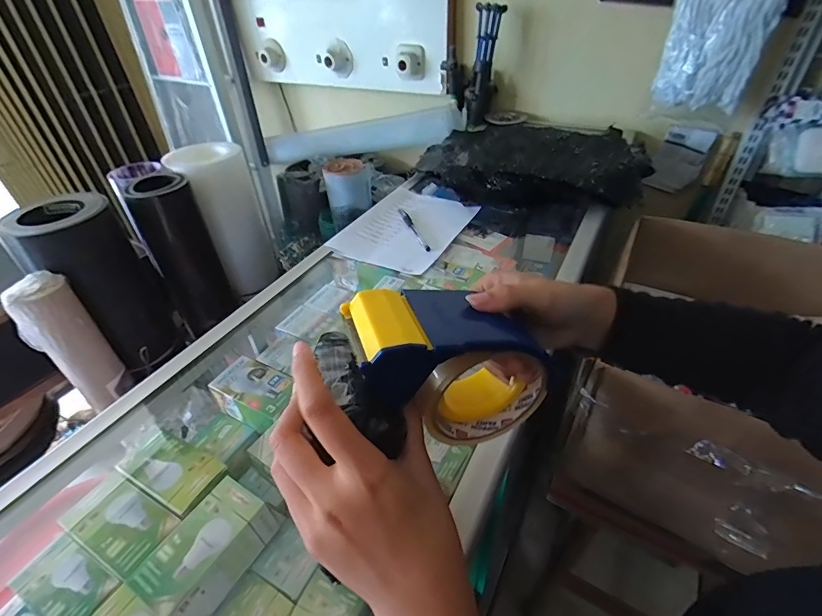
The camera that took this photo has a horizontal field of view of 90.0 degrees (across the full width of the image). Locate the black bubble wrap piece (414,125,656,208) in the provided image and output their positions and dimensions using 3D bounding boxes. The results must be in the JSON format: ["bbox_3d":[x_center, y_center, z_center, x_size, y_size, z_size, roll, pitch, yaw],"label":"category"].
[{"bbox_3d":[0.263,-0.348,0.902,0.457,0.059,0.440,13,42,19],"label":"black bubble wrap piece"}]

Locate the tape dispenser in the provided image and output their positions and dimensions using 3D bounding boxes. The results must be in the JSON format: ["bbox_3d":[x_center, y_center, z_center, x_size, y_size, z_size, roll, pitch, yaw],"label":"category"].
[{"bbox_3d":[0.025,0.036,0.269,0.114,0.107,0.056,-14,41,-12],"label":"tape dispenser"}]

